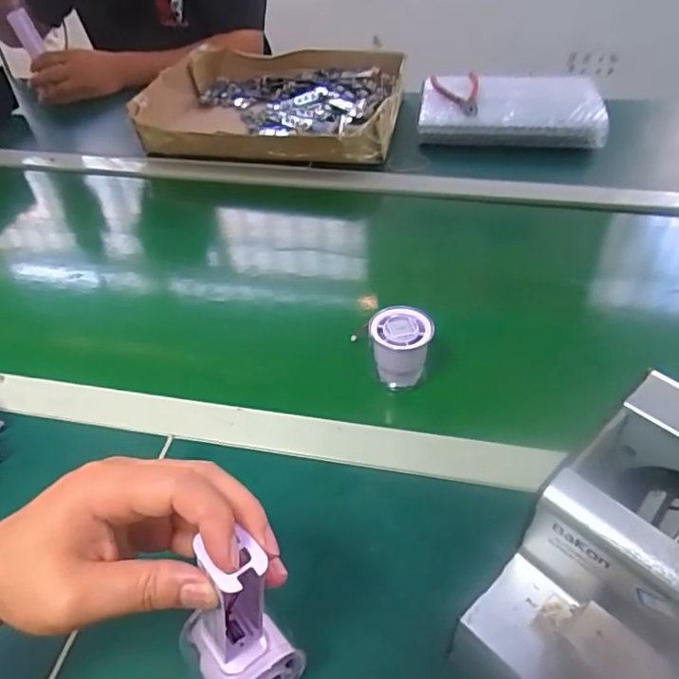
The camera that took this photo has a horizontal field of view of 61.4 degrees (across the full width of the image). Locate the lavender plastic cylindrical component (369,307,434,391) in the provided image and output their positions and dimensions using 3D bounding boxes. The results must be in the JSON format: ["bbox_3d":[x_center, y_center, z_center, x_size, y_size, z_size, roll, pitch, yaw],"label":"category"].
[{"bbox_3d":[0.056,0.008,0.535,0.055,0.059,0.050,4,44,7],"label":"lavender plastic cylindrical component"}]

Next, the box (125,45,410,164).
[{"bbox_3d":[-0.104,-0.389,0.942,0.414,0.077,0.320,9,45,13],"label":"box"}]

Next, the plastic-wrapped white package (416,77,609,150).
[{"bbox_3d":[0.265,-0.361,0.896,0.272,0.054,0.184,5,44,9],"label":"plastic-wrapped white package"}]

